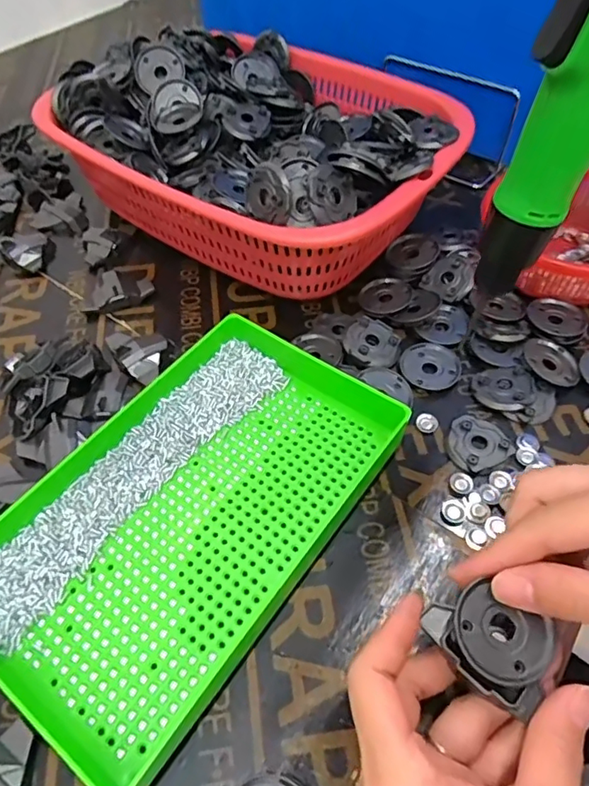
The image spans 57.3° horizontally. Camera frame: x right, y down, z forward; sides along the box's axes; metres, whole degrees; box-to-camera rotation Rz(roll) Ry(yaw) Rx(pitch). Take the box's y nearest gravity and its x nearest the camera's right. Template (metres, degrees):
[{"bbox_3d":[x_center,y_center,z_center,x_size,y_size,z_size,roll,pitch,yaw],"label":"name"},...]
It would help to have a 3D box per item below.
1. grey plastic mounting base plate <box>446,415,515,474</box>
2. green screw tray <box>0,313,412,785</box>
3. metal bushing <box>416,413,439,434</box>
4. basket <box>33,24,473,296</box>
[{"bbox_3d":[0.120,0.033,0.356,0.040,0.005,0.040,-1,53,1],"label":"grey plastic mounting base plate"},{"bbox_3d":[-0.063,0.063,0.320,0.160,0.033,0.251,30,59,21],"label":"green screw tray"},{"bbox_3d":[0.091,0.020,0.367,0.014,0.005,0.015,-1,53,1],"label":"metal bushing"},{"bbox_3d":[-0.034,-0.209,0.472,0.321,0.114,0.240,30,59,22],"label":"basket"}]

